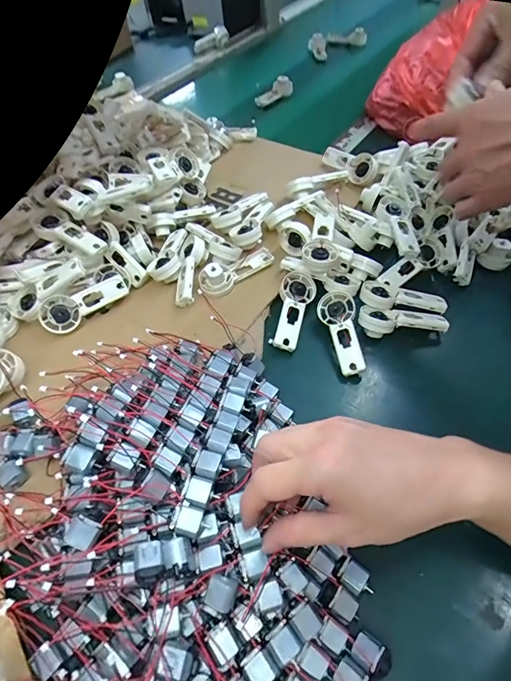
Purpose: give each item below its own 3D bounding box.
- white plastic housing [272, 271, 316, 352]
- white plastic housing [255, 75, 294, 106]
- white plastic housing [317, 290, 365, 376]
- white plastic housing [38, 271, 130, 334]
[{"bbox_3d":[0.042,-0.033,0.420,0.037,0.022,0.091,9,56,9],"label":"white plastic housing"},{"bbox_3d":[0.030,-0.471,0.726,0.075,0.026,0.042,-38,63,-11],"label":"white plastic housing"},{"bbox_3d":[0.093,-0.008,0.403,0.036,0.016,0.091,-18,62,21],"label":"white plastic housing"},{"bbox_3d":[-0.186,-0.045,0.423,0.098,0.038,0.024,-33,21,-14],"label":"white plastic housing"}]

